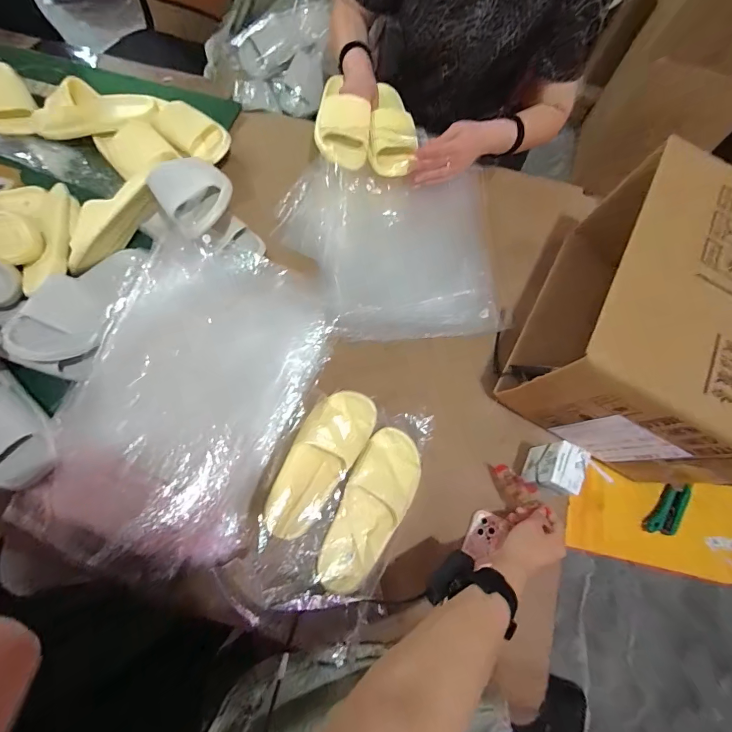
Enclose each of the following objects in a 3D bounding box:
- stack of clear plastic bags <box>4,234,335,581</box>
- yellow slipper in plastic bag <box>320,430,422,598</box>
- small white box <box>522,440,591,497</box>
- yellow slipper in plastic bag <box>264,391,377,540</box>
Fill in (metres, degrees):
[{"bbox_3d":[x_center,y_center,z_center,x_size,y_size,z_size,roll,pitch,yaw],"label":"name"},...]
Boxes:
[{"bbox_3d":[-0.275,0.048,0.577,0.331,0.080,0.485,19,71,4],"label":"stack of clear plastic bags"},{"bbox_3d":[0.010,0.206,0.548,0.095,0.060,0.248,28,48,7],"label":"yellow slipper in plastic bag"},{"bbox_3d":[0.281,0.155,0.561,0.052,0.093,0.074,25,72,6],"label":"small white box"},{"bbox_3d":[-0.070,0.140,0.568,0.090,0.033,0.235,31,73,8],"label":"yellow slipper in plastic bag"}]

